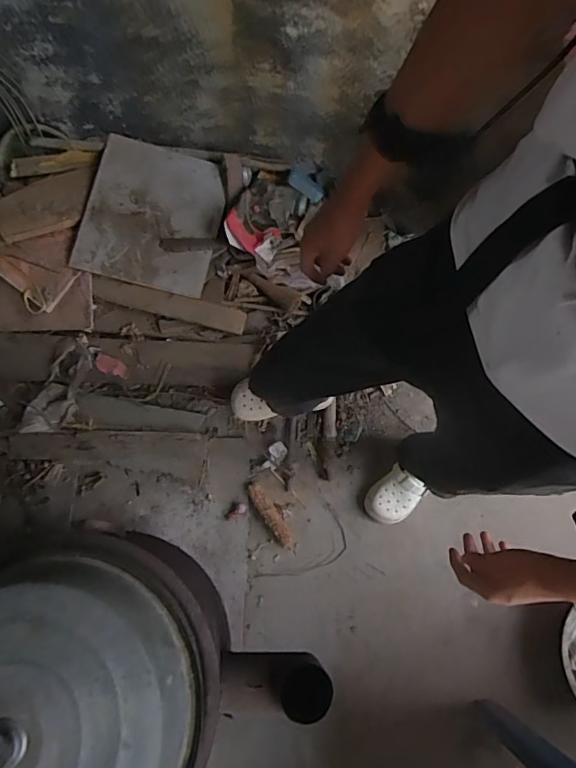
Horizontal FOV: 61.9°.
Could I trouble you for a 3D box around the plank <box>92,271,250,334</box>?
[{"bbox_3d":[-0.335,-0.227,1.364,0.424,0.026,0.070,14,91,-6],"label":"plank"}]

